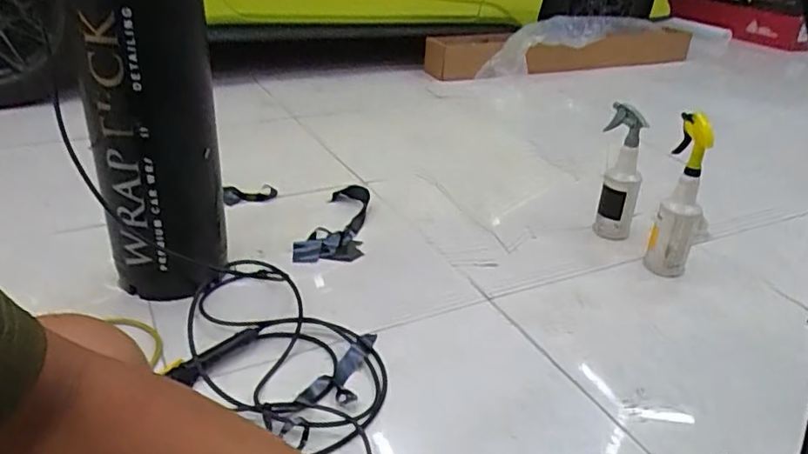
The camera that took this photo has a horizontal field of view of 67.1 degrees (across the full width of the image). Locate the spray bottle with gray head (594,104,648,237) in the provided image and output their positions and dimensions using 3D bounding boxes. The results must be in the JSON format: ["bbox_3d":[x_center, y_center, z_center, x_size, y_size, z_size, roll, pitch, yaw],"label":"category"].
[{"bbox_3d":[0.512,-0.125,1.448,0.099,0.299,0.113,11,29,13],"label":"spray bottle with gray head"}]

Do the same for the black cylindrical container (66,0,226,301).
[{"bbox_3d":[-0.443,-0.167,1.082,0.205,0.608,0.214,-6,30,-18],"label":"black cylindrical container"}]

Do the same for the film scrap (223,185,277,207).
[{"bbox_3d":[-0.401,-0.089,1.588,0.139,0.033,0.066,-9,31,-22],"label":"film scrap"}]

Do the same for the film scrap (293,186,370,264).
[{"bbox_3d":[-0.167,-0.018,1.478,0.146,0.040,0.343,4,28,0],"label":"film scrap"}]

